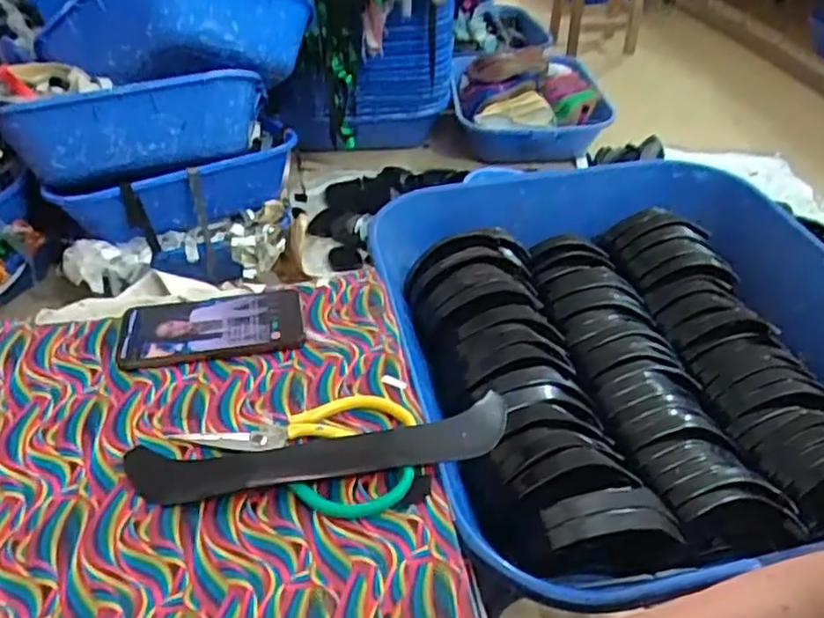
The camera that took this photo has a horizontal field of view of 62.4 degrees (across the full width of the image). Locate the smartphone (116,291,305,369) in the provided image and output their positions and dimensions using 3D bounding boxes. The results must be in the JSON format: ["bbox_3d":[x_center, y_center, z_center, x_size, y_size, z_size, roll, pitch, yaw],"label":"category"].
[{"bbox_3d":[-0.180,0.016,0.616,0.157,0.012,0.076,-10,42,-10],"label":"smartphone"}]

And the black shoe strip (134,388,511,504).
[{"bbox_3d":[-0.068,0.105,0.511,0.285,0.019,0.055,-7,42,-7],"label":"black shoe strip"}]

